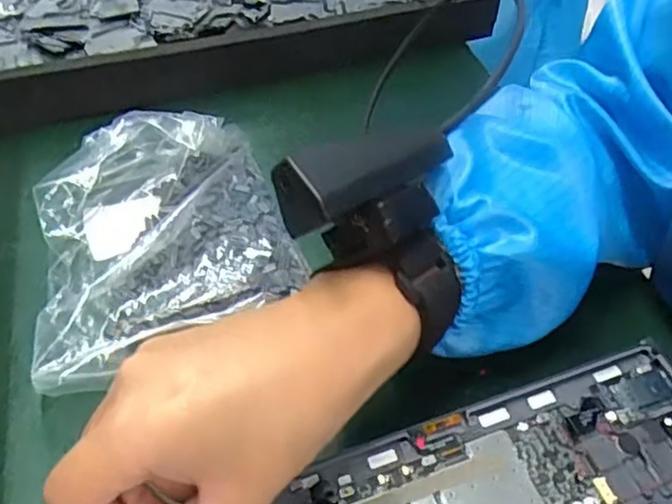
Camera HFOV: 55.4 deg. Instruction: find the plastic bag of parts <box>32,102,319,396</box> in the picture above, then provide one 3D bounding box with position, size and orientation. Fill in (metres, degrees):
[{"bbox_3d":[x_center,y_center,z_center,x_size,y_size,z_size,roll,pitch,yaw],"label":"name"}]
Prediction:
[{"bbox_3d":[-0.102,-0.011,0.365,0.145,0.037,0.160,-18,51,-13],"label":"plastic bag of parts"}]

